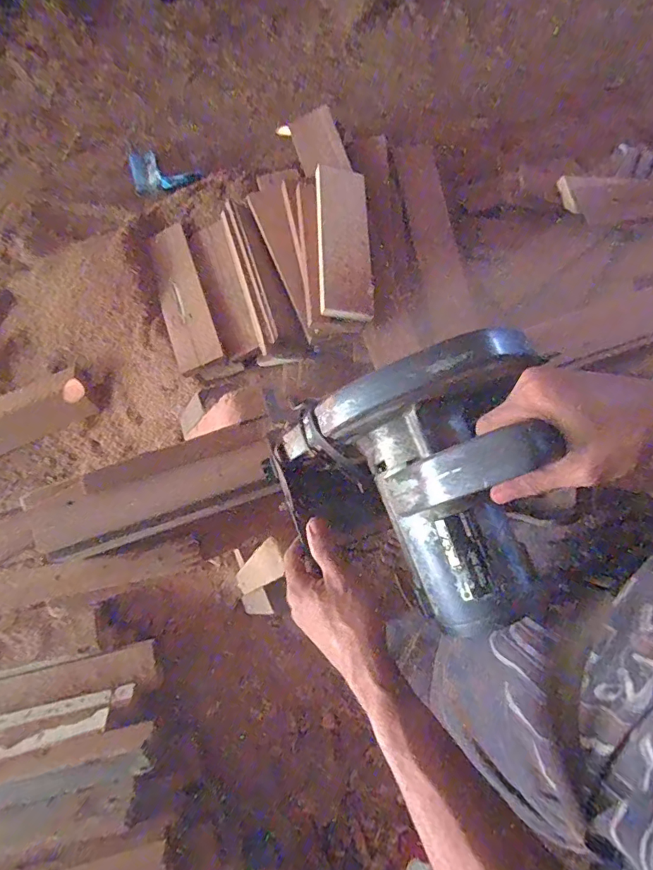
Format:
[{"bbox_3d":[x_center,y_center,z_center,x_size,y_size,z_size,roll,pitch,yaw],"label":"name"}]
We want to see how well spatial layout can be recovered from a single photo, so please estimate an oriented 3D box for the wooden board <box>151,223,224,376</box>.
[{"bbox_3d":[-0.368,-0.349,1.190,0.112,0.015,0.399,-22,75,3],"label":"wooden board"}]

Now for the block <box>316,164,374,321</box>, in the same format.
[{"bbox_3d":[0.040,-0.445,1.060,0.126,0.018,0.409,6,69,-20],"label":"block"}]

